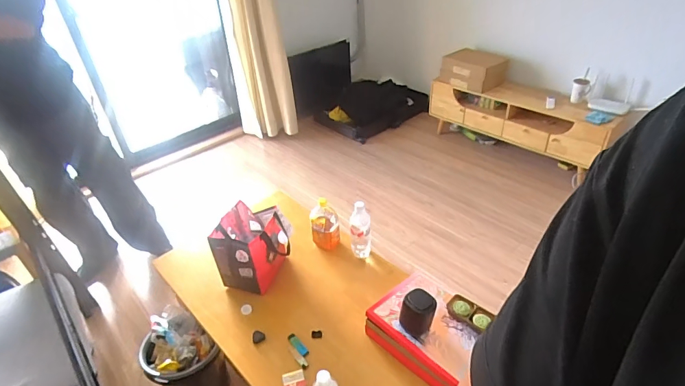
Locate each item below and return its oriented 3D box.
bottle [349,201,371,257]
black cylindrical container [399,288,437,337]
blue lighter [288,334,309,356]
[{"bbox_3d":[0.063,0.129,1.388,0.073,0.230,0.059,0,36,5],"label":"bottle"},{"bbox_3d":[0.203,0.329,1.068,0.085,0.113,0.084,-2,36,2],"label":"black cylindrical container"},{"bbox_3d":[-0.131,0.445,1.157,0.024,0.014,0.093,-26,42,-28],"label":"blue lighter"}]

